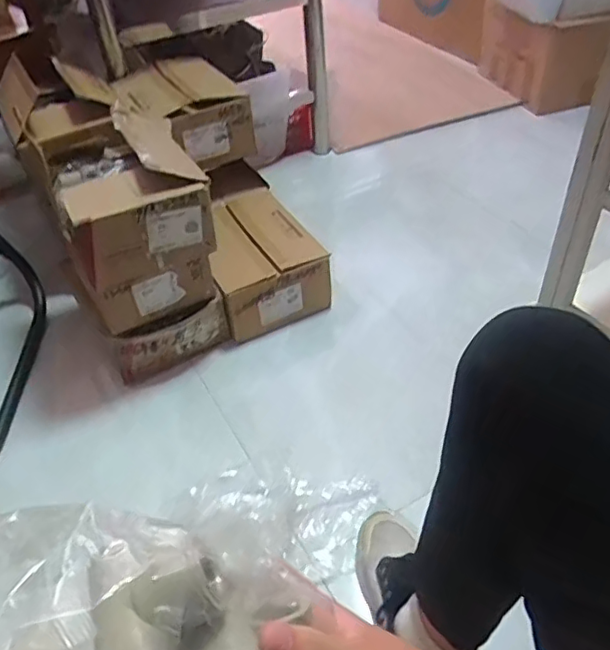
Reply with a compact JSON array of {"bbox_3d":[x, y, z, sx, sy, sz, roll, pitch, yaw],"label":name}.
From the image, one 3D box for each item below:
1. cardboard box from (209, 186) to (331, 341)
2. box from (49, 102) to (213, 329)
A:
[{"bbox_3d":[-0.104,-0.150,1.264,0.224,0.131,0.333,-19,45,-14],"label":"cardboard box"},{"bbox_3d":[-0.314,-0.197,1.060,0.231,0.266,0.307,-22,46,-17],"label":"box"}]

